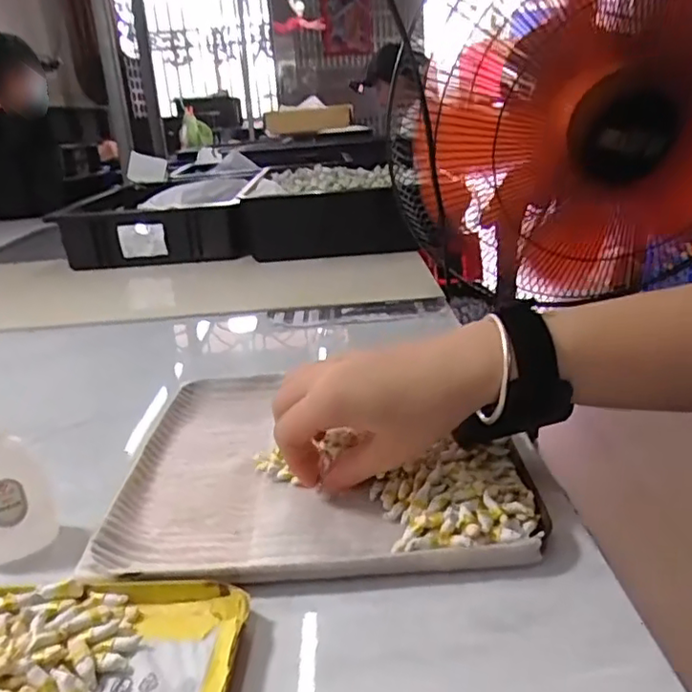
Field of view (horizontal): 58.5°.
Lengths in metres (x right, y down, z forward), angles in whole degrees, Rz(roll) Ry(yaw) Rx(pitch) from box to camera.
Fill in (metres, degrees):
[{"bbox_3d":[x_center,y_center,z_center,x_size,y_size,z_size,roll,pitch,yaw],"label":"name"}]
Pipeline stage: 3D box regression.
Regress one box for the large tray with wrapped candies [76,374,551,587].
[{"bbox_3d":[-0.019,0.069,0.404,0.236,0.018,0.230,-5,21,-1],"label":"large tray with wrapped candies"}]

